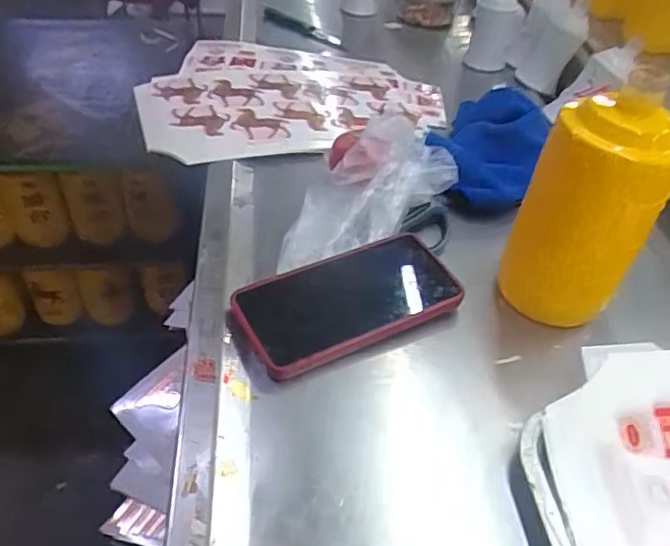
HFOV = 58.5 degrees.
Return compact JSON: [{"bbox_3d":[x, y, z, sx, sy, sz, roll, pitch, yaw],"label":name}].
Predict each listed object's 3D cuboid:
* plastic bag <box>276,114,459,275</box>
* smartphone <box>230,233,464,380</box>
[{"bbox_3d":[0.035,-0.067,0.514,0.119,0.067,0.186,14,43,10],"label":"plastic bag"},{"bbox_3d":[0.011,0.020,0.454,0.165,0.021,0.081,-17,47,-23],"label":"smartphone"}]

